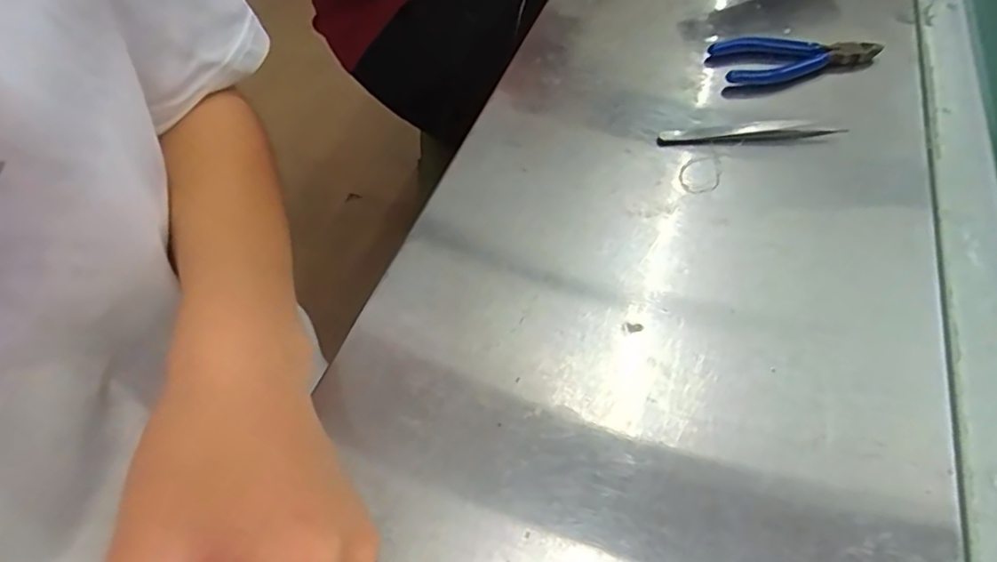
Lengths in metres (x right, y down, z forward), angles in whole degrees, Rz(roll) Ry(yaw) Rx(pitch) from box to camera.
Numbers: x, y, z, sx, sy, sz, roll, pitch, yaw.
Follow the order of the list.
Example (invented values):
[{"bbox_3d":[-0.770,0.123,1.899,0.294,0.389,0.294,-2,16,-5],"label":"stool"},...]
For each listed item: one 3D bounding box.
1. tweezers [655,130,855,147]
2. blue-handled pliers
[{"bbox_3d":[0.174,-0.100,0.431,0.125,0.007,0.013,-3,51,0],"label":"tweezers"},{"bbox_3d":[0.232,-0.176,0.485,0.121,0.020,0.043,-6,51,-2],"label":"blue-handled pliers"}]

